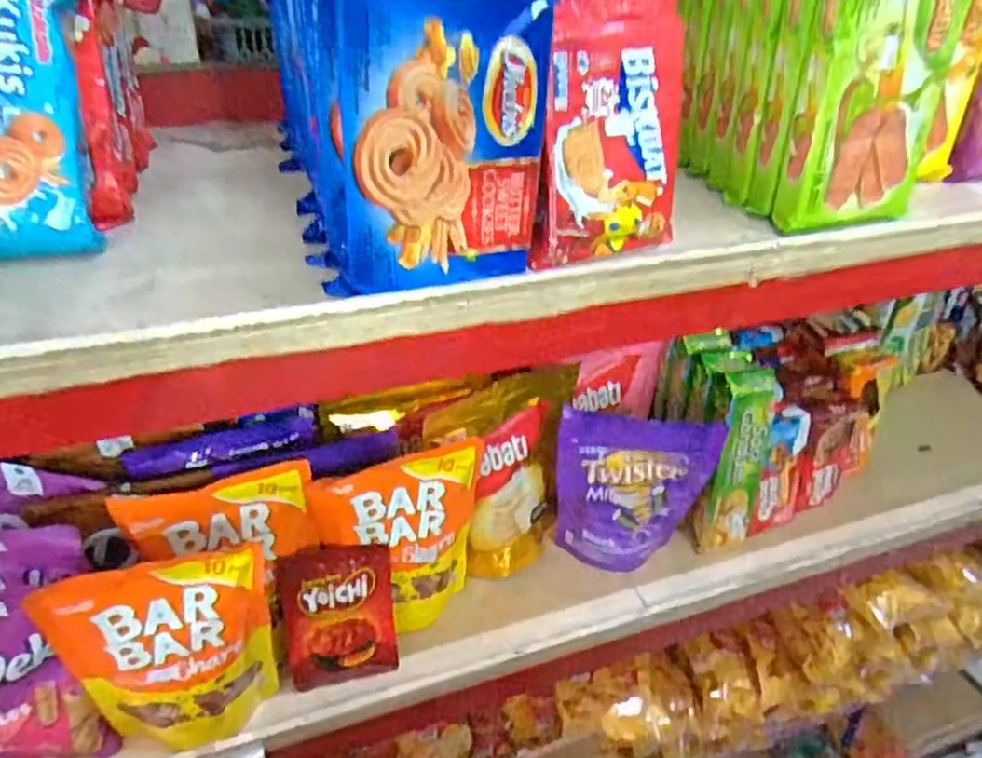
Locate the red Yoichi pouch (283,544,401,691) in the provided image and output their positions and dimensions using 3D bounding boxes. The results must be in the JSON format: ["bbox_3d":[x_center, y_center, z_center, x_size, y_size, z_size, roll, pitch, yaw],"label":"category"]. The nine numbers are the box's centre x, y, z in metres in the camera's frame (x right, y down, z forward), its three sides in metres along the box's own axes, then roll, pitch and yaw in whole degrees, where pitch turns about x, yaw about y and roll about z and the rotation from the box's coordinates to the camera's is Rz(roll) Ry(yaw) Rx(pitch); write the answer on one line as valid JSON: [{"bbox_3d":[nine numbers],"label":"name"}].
[{"bbox_3d":[-0.136,0.215,0.645,0.096,0.128,0.016,-5,7,-10],"label":"red Yoichi pouch"}]

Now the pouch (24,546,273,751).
[{"bbox_3d":[-0.247,0.219,0.558,0.149,0.194,0.044,-16,40,-25],"label":"pouch"}]

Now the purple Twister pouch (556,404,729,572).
[{"bbox_3d":[0.147,0.119,0.737,0.160,0.197,0.038,-1,36,-6],"label":"purple Twister pouch"}]

